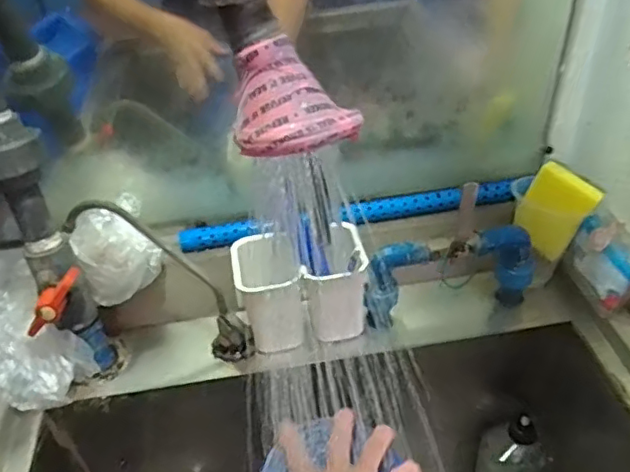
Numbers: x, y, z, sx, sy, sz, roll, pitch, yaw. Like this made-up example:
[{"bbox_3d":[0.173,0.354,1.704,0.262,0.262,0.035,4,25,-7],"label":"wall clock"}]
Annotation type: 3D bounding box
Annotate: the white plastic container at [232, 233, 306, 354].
[{"bbox_3d":[-0.048,0.067,0.667,0.071,0.122,0.075,-10,39,-6],"label":"white plastic container"}]

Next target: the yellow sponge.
[{"bbox_3d":[0.270,-0.028,0.673,0.069,0.093,0.022,35,27,18],"label":"yellow sponge"}]

